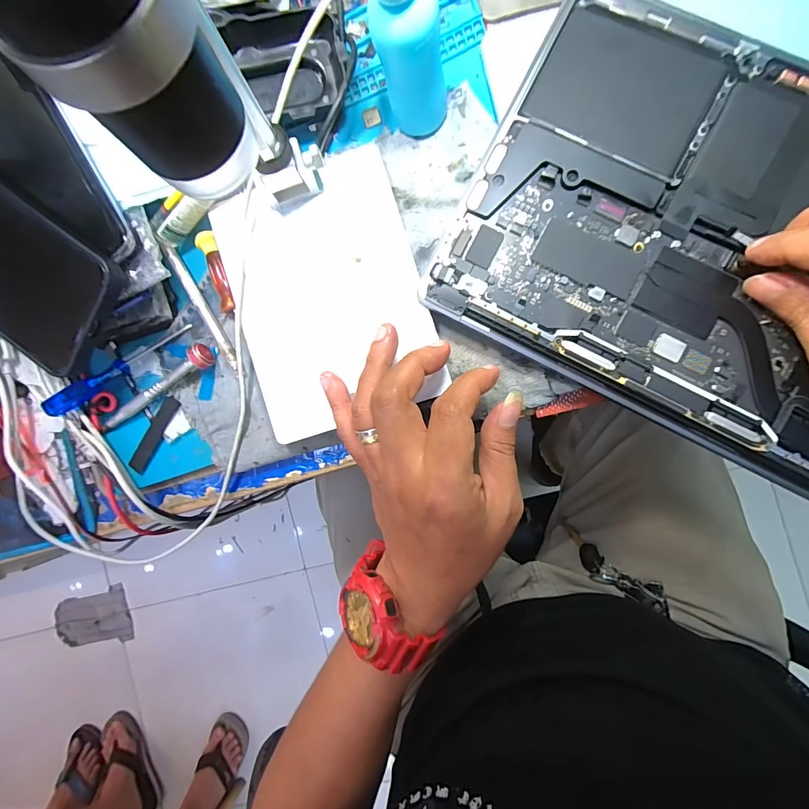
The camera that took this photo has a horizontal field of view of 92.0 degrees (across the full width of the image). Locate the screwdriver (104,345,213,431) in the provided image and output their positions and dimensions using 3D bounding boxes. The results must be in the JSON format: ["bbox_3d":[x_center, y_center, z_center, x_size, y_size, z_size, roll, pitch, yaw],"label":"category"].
[{"bbox_3d":[-0.174,-0.009,0.267,0.097,0.019,0.015,-32,86,5],"label":"screwdriver"}]

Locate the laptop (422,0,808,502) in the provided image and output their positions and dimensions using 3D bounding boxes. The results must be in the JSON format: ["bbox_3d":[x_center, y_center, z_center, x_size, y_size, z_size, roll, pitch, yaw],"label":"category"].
[{"bbox_3d":[0.182,-0.089,0.217,0.284,0.008,0.210,28,93,6],"label":"laptop"}]

